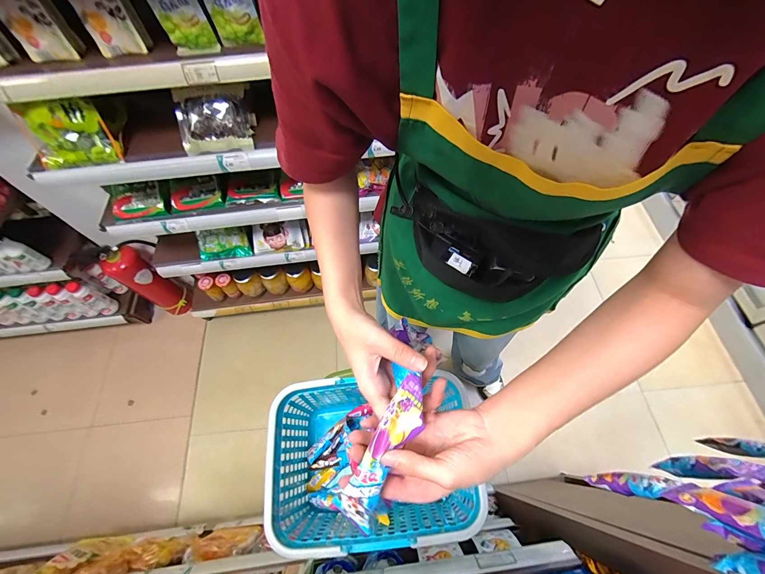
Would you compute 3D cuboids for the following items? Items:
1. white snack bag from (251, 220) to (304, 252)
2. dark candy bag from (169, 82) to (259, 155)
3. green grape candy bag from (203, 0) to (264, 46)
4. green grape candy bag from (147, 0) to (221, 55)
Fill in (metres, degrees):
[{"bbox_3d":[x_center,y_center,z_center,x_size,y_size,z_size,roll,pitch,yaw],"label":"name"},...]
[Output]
[{"bbox_3d":[-0.343,-0.167,1.076,0.168,0.077,0.063,-5,64,-1],"label":"white snack bag"},{"bbox_3d":[-0.373,-0.373,0.733,0.149,0.130,0.051,-6,22,-5],"label":"dark candy bag"},{"bbox_3d":[-0.275,-0.503,0.593,0.076,0.104,0.026,2,64,2],"label":"green grape candy bag"},{"bbox_3d":[-0.368,-0.496,0.600,0.079,0.113,0.042,-25,66,-10],"label":"green grape candy bag"}]

